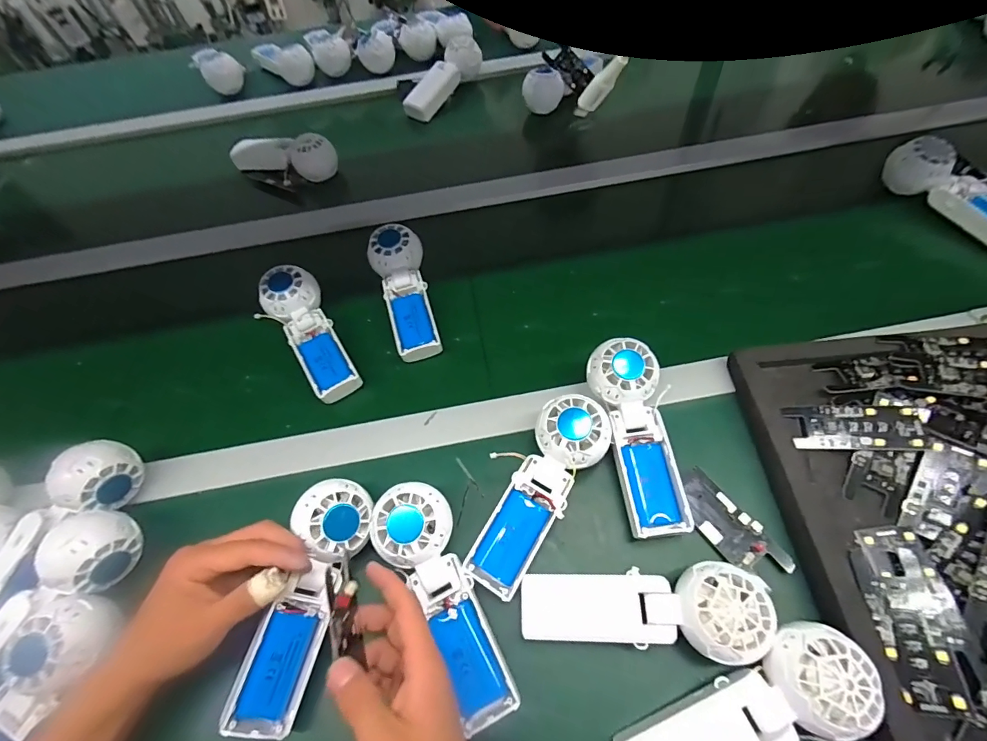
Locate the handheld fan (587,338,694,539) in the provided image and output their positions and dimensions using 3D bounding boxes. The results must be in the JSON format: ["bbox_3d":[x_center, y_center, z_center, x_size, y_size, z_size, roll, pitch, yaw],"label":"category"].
[{"bbox_3d":[0.128,0.055,0.390,0.055,0.029,0.168,-9,74,-2],"label":"handheld fan"}]

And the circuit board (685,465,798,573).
[{"bbox_3d":[0.198,0.132,0.369,0.039,0.009,0.094,-34,61,-17],"label":"circuit board"}]

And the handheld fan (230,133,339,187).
[{"bbox_3d":[-0.329,-0.327,0.673,0.164,0.054,0.060,14,59,13],"label":"handheld fan"}]

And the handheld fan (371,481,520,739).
[{"bbox_3d":[-0.038,0.168,0.333,0.054,0.025,0.170,-25,75,-12],"label":"handheld fan"}]

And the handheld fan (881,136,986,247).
[{"bbox_3d":[0.565,-0.214,0.527,0.060,0.062,0.170,-30,60,-15],"label":"handheld fan"}]

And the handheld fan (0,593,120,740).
[{"bbox_3d":[-0.351,0.248,0.312,0.067,0.038,0.176,29,76,20],"label":"handheld fan"}]

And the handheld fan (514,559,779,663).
[{"bbox_3d":[0.108,0.174,0.321,0.168,0.030,0.057,-8,56,15],"label":"handheld fan"}]

